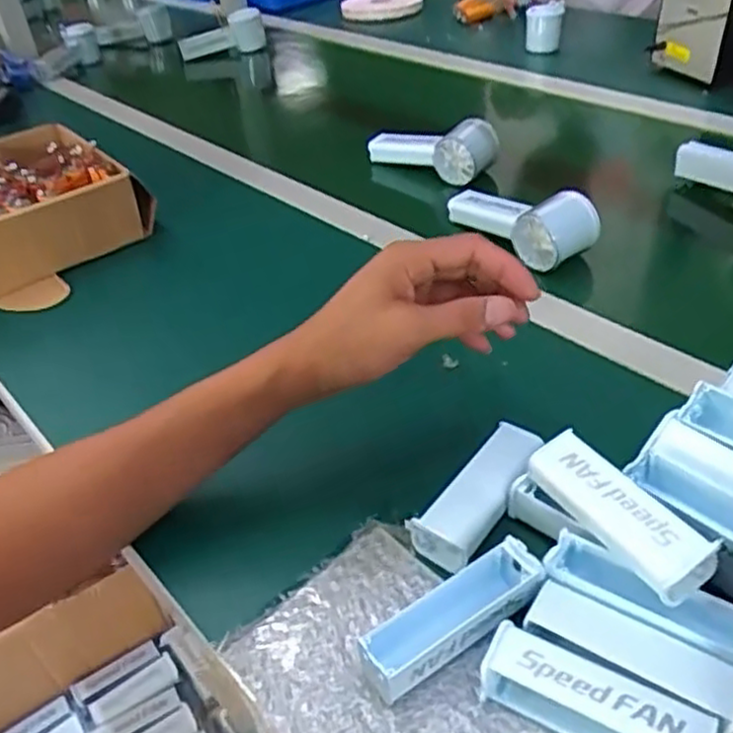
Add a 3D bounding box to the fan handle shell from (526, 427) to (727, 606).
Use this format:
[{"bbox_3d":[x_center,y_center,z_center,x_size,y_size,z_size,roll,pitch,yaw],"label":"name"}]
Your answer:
[{"bbox_3d":[0.132,0.078,0.383,0.035,0.030,0.100,-24,42,-20],"label":"fan handle shell"}]

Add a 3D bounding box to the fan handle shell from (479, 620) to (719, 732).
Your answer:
[{"bbox_3d":[0.105,0.157,0.336,0.101,0.026,0.029,16,44,25],"label":"fan handle shell"}]

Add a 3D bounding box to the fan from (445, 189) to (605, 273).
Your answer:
[{"bbox_3d":[0.147,-0.147,0.690,0.071,0.052,0.145,-28,44,-24],"label":"fan"}]

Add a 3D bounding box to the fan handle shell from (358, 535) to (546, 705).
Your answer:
[{"bbox_3d":[0.044,0.129,0.372,0.098,0.032,0.027,-24,42,-20],"label":"fan handle shell"}]

